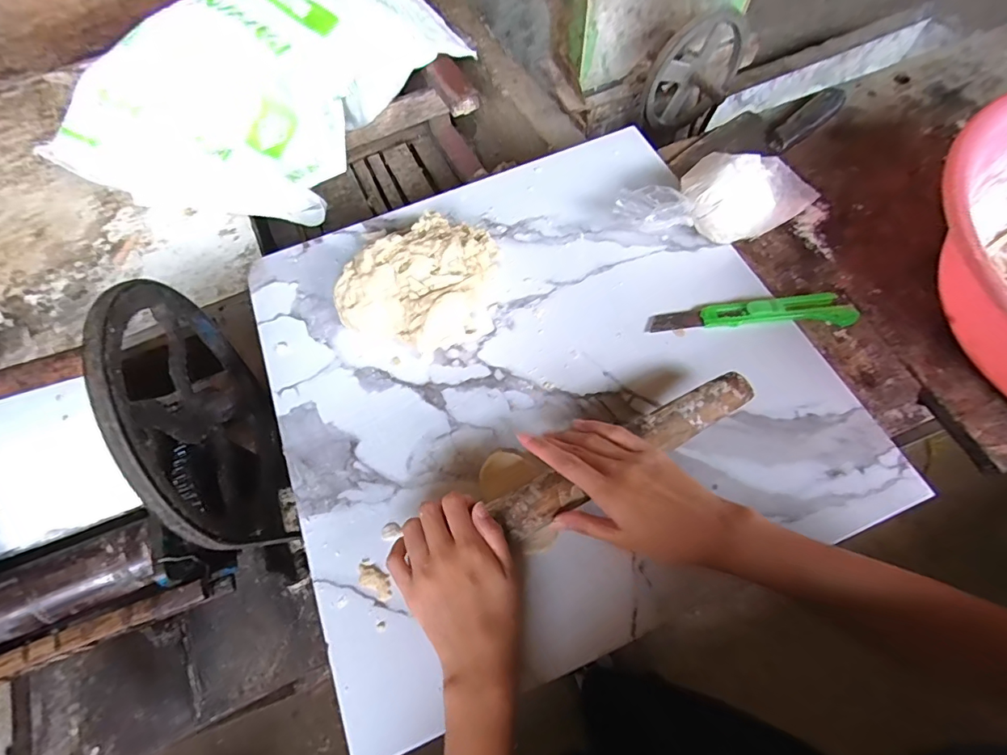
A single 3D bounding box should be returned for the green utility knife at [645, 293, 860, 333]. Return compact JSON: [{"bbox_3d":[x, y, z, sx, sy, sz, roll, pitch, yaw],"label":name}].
[{"bbox_3d":[0.241,-0.062,0.467,0.194,0.022,0.030,-1,65,0],"label":"green utility knife"}]

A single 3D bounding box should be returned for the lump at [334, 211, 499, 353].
[{"bbox_3d":[-0.077,-0.102,0.482,0.137,0.067,0.147,0,65,1],"label":"lump"}]

